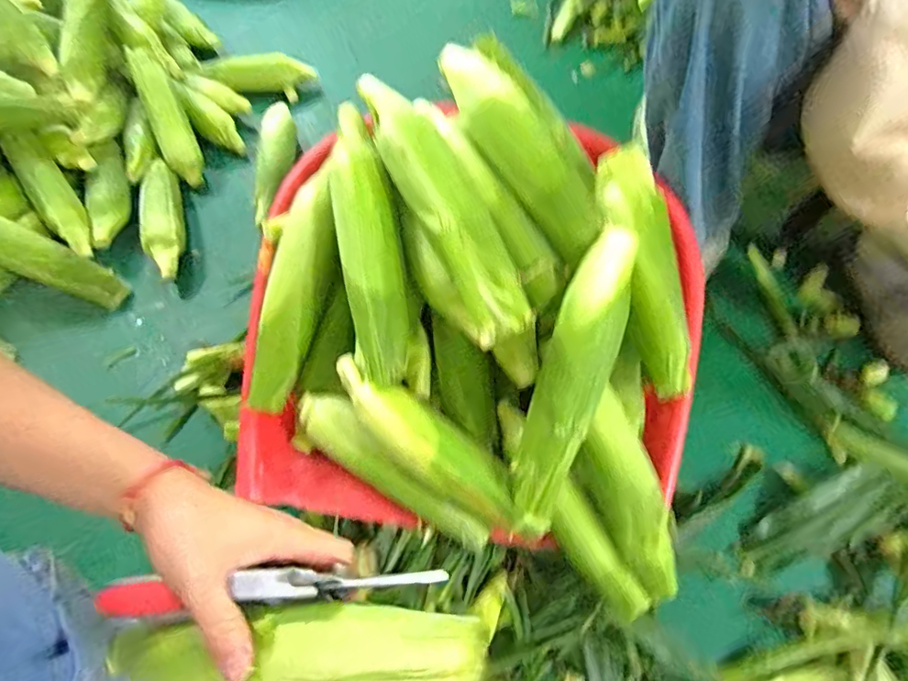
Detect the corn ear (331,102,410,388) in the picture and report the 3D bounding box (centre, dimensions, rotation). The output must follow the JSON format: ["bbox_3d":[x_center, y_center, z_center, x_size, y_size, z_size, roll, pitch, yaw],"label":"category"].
[{"bbox_3d":[-0.072,-0.084,0.460,0.054,0.040,0.244,-8,87,-6],"label":"corn ear"}]

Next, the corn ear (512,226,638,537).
[{"bbox_3d":[0.098,0.039,0.448,0.055,0.048,0.277,18,92,9],"label":"corn ear"}]

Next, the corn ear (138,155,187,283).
[{"bbox_3d":[-0.426,-0.181,0.779,0.051,0.057,0.214,-13,60,-9],"label":"corn ear"}]

